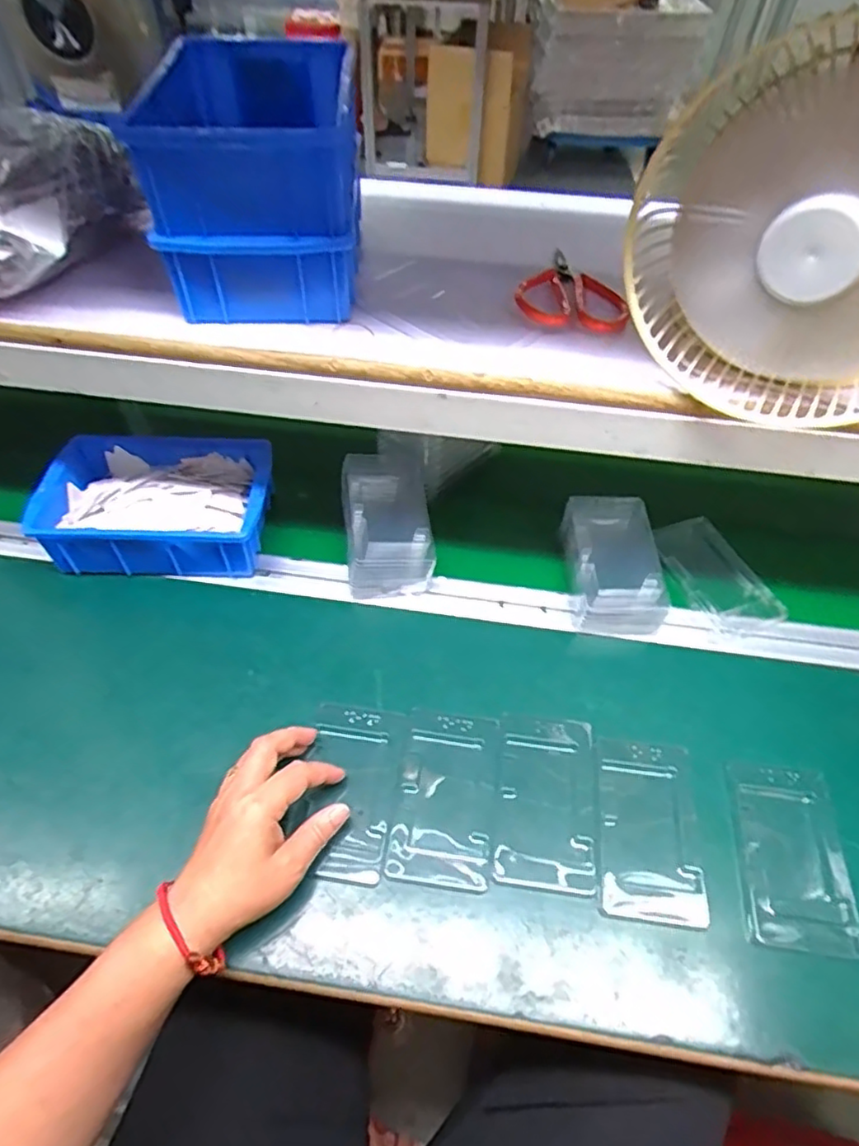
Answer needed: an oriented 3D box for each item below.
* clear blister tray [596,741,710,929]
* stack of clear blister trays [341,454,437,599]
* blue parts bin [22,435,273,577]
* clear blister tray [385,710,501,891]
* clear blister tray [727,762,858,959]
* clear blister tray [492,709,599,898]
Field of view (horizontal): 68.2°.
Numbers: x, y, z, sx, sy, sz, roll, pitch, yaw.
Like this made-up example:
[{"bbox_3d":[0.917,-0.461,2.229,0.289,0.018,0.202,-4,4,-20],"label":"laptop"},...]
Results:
[{"bbox_3d":[0.162,0.187,0.470,0.071,0.010,0.126,7,52,4],"label":"clear blister tray"},{"bbox_3d":[-0.041,-0.054,0.618,0.087,0.064,0.140,-6,52,-7],"label":"stack of clear blister trays"},{"bbox_3d":[-0.257,-0.070,0.615,0.207,0.057,0.136,0,51,-2],"label":"blue parts bin"},{"bbox_3d":[0.014,0.167,0.481,0.071,0.008,0.124,7,52,4],"label":"clear blister tray"},{"bbox_3d":[0.263,0.204,0.462,0.076,0.008,0.125,7,52,4],"label":"clear blister tray"},{"bbox_3d":[0.088,0.169,0.482,0.075,0.009,0.127,6,52,3],"label":"clear blister tray"}]

